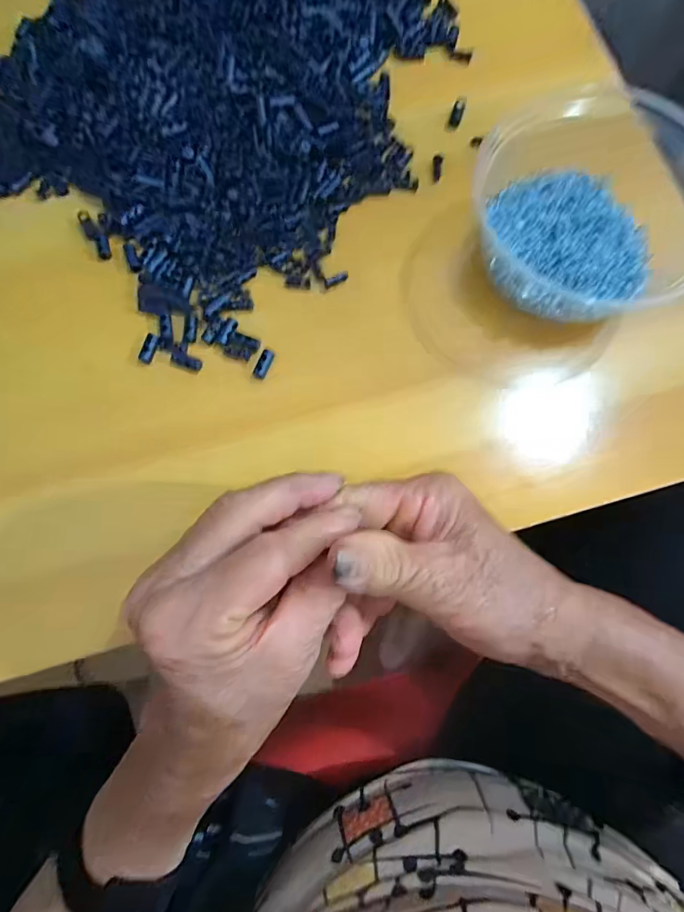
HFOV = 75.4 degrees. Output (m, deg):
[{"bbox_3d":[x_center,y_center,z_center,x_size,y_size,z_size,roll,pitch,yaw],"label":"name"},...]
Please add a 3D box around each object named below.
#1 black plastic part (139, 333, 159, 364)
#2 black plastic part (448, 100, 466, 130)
[{"bbox_3d":[-0.120,-0.067,0.274,0.008,0.004,0.018,18,80,3],"label":"black plastic part"},{"bbox_3d":[0.082,-0.243,0.315,0.008,0.004,0.022,19,80,3],"label":"black plastic part"}]

